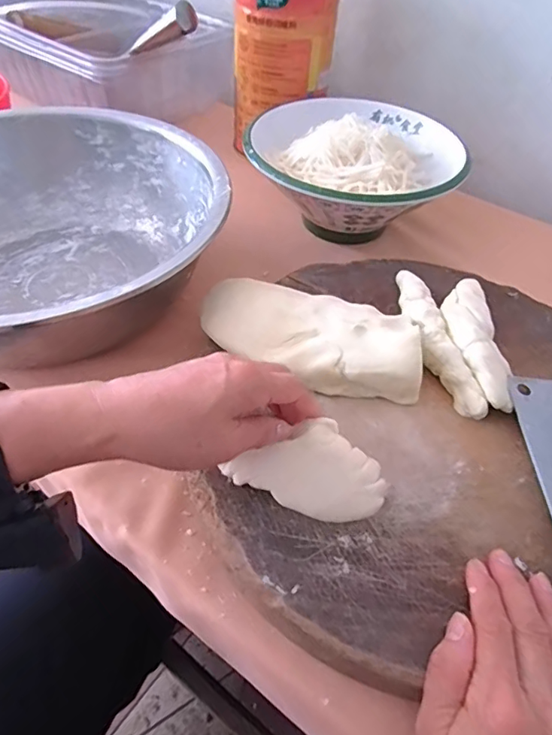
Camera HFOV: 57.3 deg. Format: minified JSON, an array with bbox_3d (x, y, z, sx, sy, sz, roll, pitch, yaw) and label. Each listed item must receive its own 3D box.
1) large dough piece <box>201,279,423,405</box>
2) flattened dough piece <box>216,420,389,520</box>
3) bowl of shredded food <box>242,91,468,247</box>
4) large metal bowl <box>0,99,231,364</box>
[{"bbox_3d":[0.024,-0.026,0.397,0.186,0.036,0.080,20,50,14],"label":"large dough piece"},{"bbox_3d":[0.021,0.061,0.313,0.092,0.011,0.056,19,82,20],"label":"flattened dough piece"},{"bbox_3d":[0.083,-0.214,0.570,0.227,0.106,0.231,2,48,-2],"label":"bowl of shredded food"},{"bbox_3d":[-0.217,-0.120,0.473,0.339,0.108,0.318,2,48,-2],"label":"large metal bowl"}]

